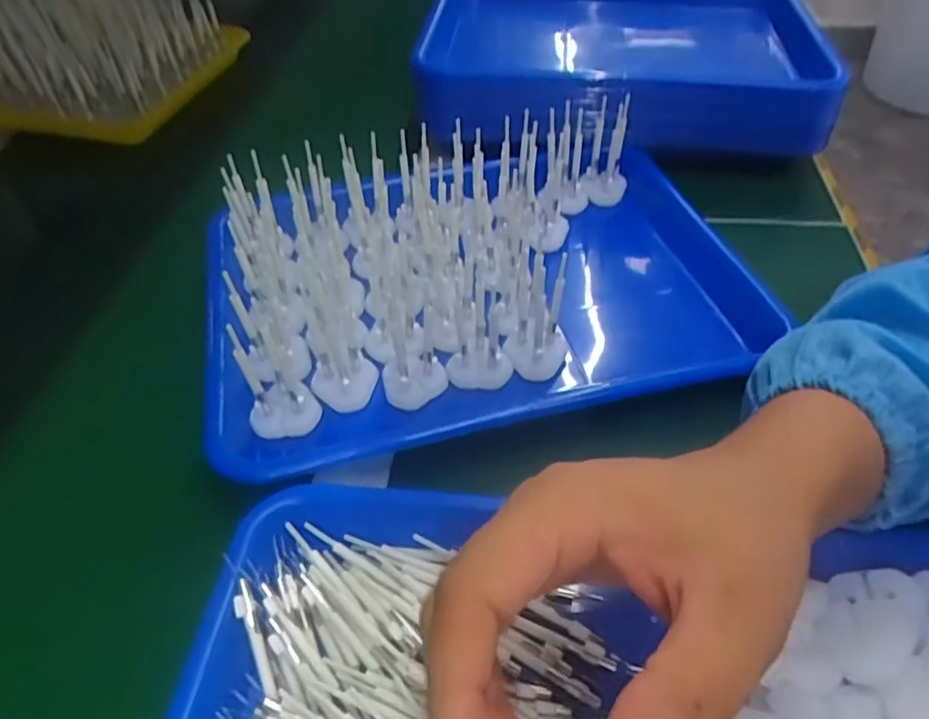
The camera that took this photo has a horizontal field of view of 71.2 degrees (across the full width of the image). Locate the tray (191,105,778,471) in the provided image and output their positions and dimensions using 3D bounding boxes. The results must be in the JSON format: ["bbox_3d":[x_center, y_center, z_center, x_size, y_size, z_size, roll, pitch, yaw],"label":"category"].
[{"bbox_3d":[0.014,-0.067,0.423,0.353,0.075,0.259,-13,47,-9],"label":"tray"}]

